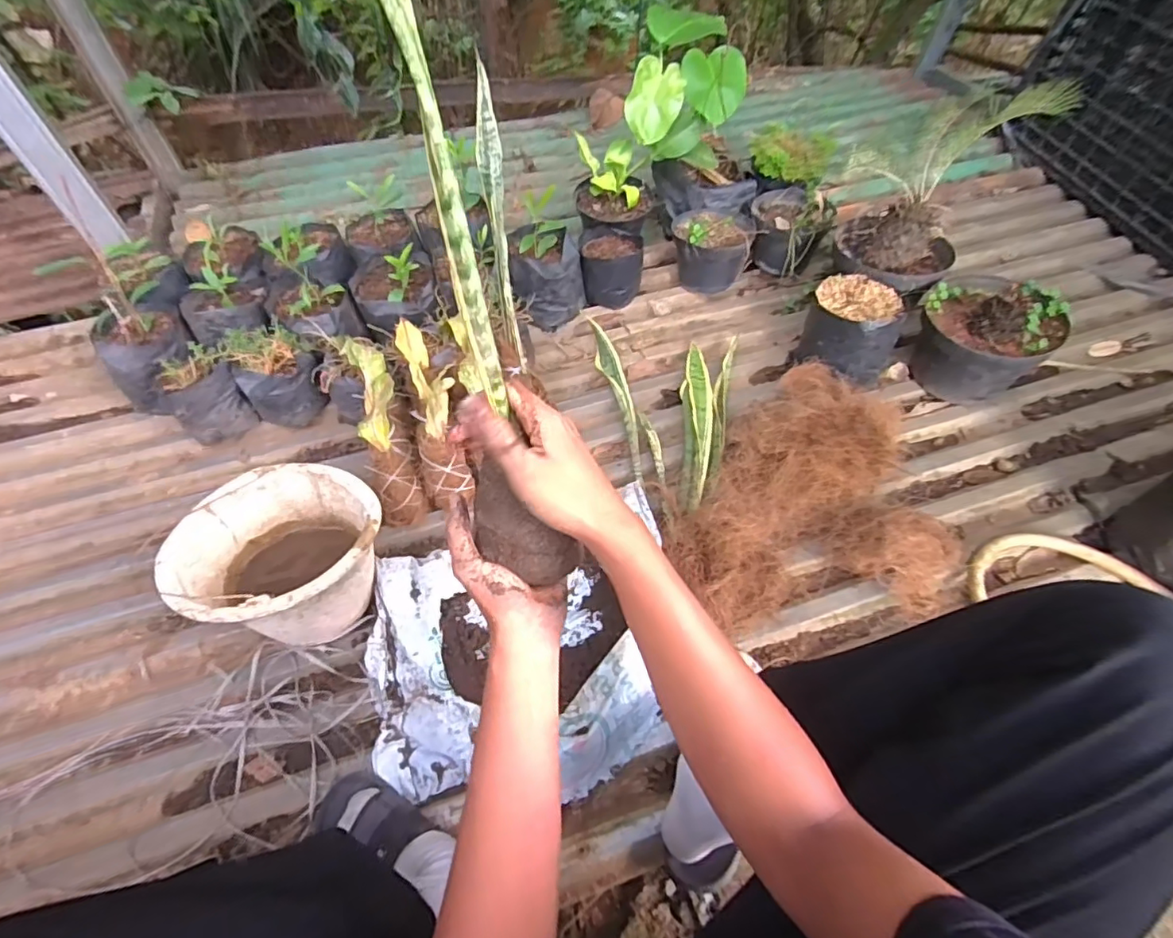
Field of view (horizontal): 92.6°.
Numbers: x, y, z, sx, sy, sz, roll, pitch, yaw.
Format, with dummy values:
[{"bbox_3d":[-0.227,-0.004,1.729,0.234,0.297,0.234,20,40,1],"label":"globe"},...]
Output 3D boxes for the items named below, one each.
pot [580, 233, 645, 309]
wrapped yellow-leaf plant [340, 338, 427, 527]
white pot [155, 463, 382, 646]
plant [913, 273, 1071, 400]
[{"bbox_3d":[0.054,-0.417,1.172,0.127,0.116,0.130,0,56,0],"label":"pot"},{"bbox_3d":[-0.326,-0.074,0.888,0.070,0.081,0.328,-16,81,-11],"label":"wrapped yellow-leaf plant"},{"bbox_3d":[-0.397,0.128,0.769,0.240,0.188,0.217,8,57,2],"label":"white pot"},{"bbox_3d":[0.697,-0.232,1.009,0.174,0.184,0.213,-33,64,-22],"label":"plant"}]

